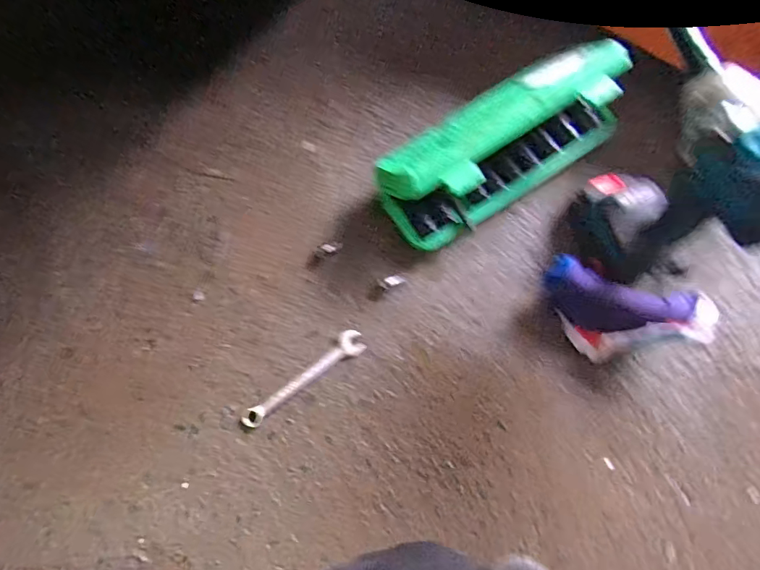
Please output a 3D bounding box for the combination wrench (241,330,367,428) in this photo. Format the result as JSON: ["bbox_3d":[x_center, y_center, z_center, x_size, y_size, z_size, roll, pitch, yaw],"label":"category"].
[{"bbox_3d":[-0.081,0.103,0.500,0.150,0.006,0.028,-38,79,-9],"label":"combination wrench"}]

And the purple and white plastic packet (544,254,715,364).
[{"bbox_3d":[0.248,0.034,0.486,0.152,0.067,0.087,21,77,5],"label":"purple and white plastic packet"}]

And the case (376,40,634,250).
[{"bbox_3d":[0.131,-0.158,0.510,0.281,0.108,0.112,-33,79,-8],"label":"case"}]

